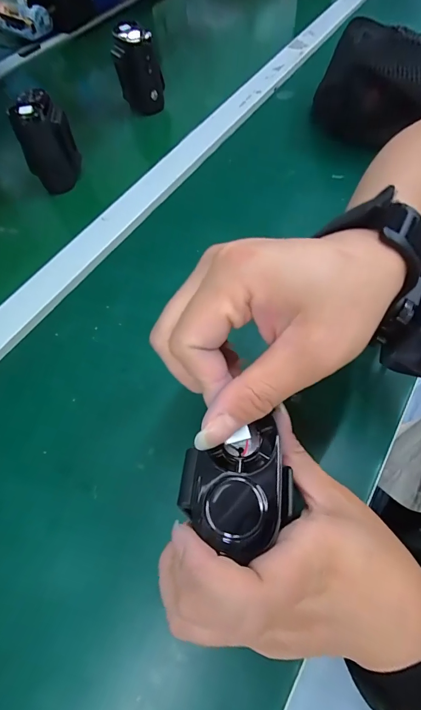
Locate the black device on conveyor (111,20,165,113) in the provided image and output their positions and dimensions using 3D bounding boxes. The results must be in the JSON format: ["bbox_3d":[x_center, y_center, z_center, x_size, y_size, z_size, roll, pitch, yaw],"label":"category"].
[{"bbox_3d":[-0.095,-0.379,0.469,0.056,0.079,0.057,-13,60,-3],"label":"black device on conveyor"}]

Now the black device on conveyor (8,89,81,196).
[{"bbox_3d":[-0.179,-0.234,0.393,0.036,0.081,0.052,15,62,13],"label":"black device on conveyor"}]

